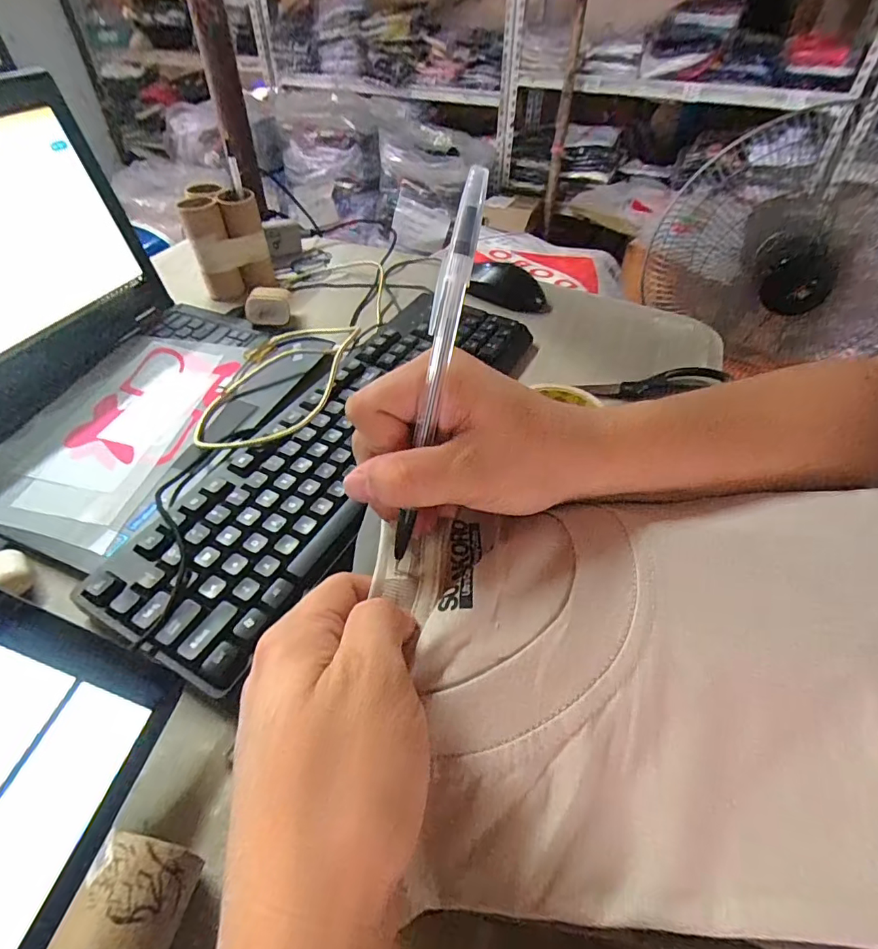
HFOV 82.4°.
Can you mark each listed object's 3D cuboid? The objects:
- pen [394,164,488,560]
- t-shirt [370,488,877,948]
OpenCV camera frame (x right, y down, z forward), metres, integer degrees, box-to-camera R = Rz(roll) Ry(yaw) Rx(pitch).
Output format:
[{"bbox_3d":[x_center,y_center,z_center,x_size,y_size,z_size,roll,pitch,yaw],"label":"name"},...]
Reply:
[{"bbox_3d":[-0.001,-0.038,0.200,0.010,0.150,0.013,18,16,19],"label":"pen"},{"bbox_3d":[0.103,0.079,0.188,0.239,0.045,0.163,-4,46,-1],"label":"t-shirt"}]

